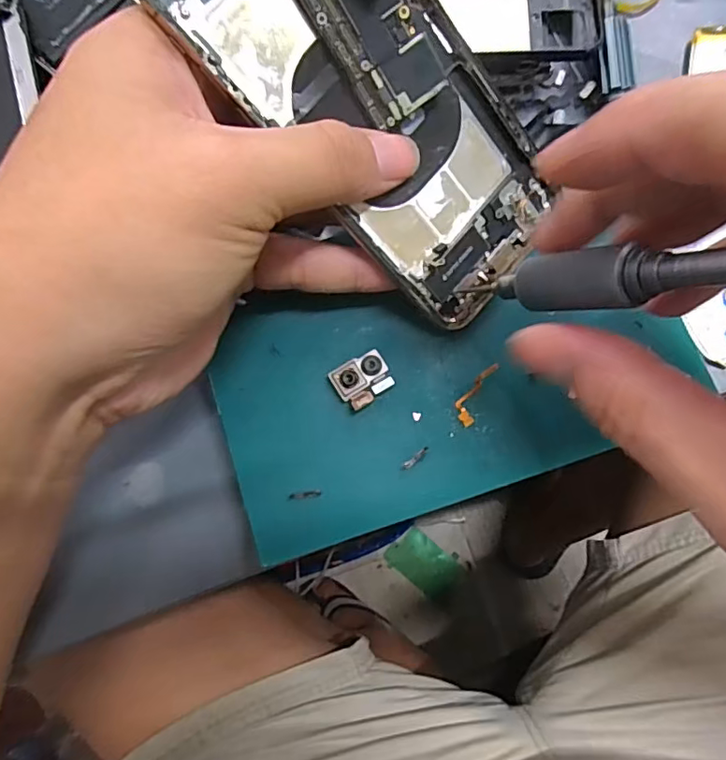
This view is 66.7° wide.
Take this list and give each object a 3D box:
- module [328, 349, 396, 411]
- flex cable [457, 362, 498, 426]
[{"bbox_3d":[0.000,0.000,0.192,0.019,0.004,0.016,-28,76,-4],"label":"module"},{"bbox_3d":[0.039,0.004,0.191,0.008,0.004,0.024,25,79,9],"label":"flex cable"}]

